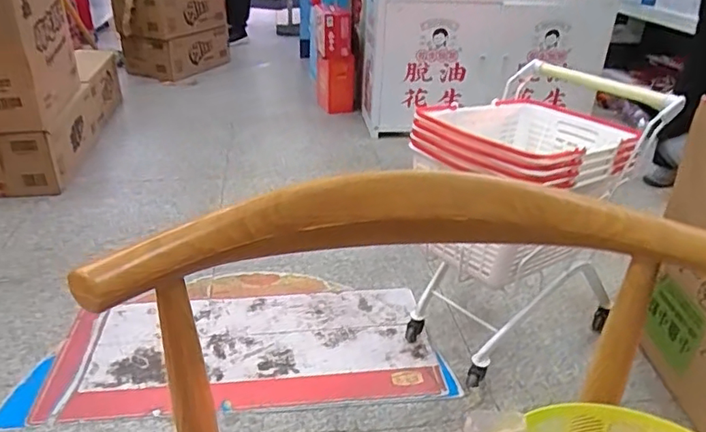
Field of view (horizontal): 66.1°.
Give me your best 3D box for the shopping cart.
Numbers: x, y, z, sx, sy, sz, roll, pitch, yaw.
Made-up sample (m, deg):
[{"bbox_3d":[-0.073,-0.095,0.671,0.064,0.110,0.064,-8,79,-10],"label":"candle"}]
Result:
[{"bbox_3d":[0.391,0.011,1.268,0.520,0.573,0.360,-18,35,-27],"label":"shopping cart"}]

